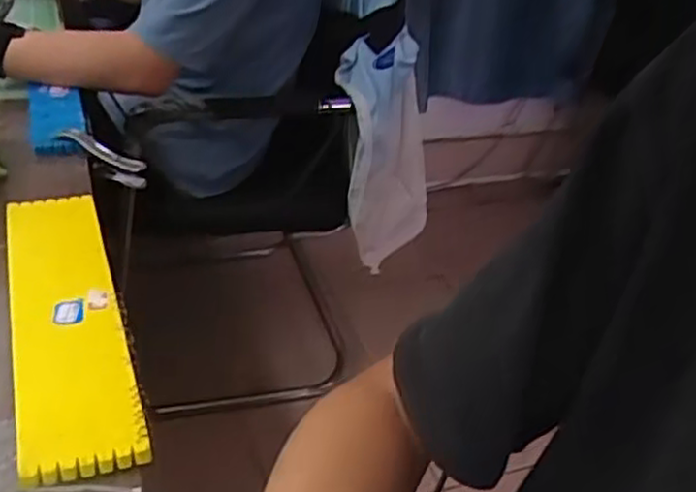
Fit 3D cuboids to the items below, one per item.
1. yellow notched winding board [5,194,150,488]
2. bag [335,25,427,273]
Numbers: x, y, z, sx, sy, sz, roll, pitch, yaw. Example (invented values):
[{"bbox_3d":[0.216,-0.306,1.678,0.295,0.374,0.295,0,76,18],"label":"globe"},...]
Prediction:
[{"bbox_3d":[-0.230,0.050,0.593,0.080,0.025,0.338,-8,36,-22],"label":"yellow notched winding board"},{"bbox_3d":[0.063,-0.153,1.294,0.090,0.444,0.212,28,39,29],"label":"bag"}]

